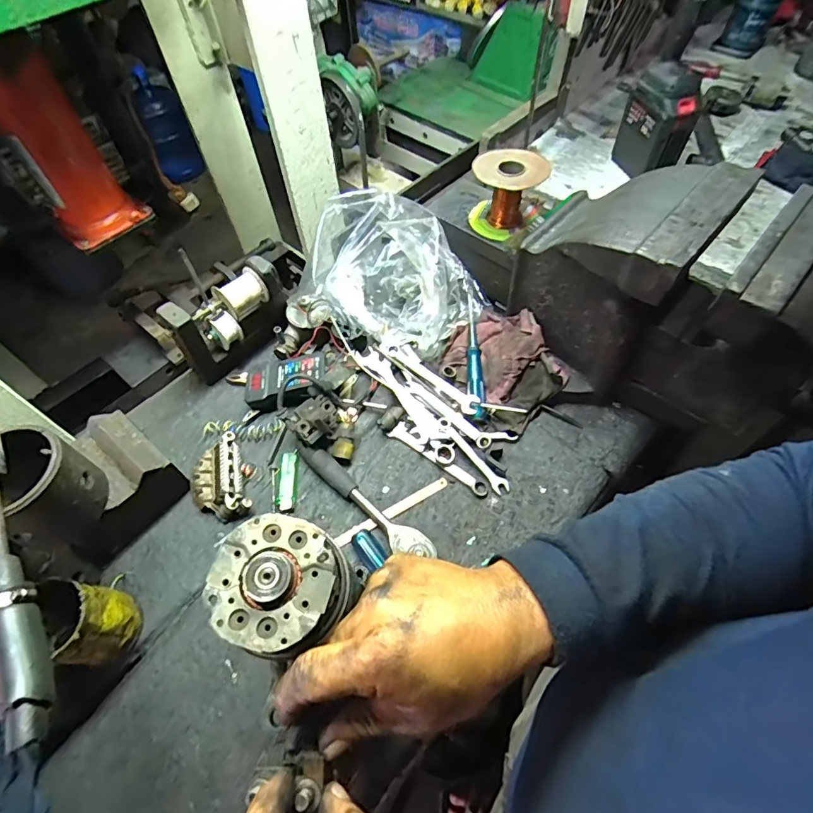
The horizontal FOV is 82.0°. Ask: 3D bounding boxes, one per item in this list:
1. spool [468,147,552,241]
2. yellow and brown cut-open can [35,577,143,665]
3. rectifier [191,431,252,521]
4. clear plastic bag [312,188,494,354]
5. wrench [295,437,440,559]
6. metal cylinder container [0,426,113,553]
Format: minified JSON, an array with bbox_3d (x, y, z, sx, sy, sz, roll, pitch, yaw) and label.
[{"bbox_3d":[0.135,-0.286,0.634,0.096,0.082,0.091,-1,57,2],"label":"spool"},{"bbox_3d":[-0.330,0.224,0.486,0.066,0.109,0.064,-1,57,2],"label":"yellow and brown cut-open can"},{"bbox_3d":[-0.246,0.093,0.606,0.068,0.030,0.109,-20,58,-10],"label":"rectifier"},{"bbox_3d":[-0.031,-0.191,0.715,0.202,0.131,0.266,-29,60,-15],"label":"clear plastic bag"},{"bbox_3d":[-0.061,0.115,0.595,0.226,0.028,0.033,36,65,23],"label":"wrench"},{"bbox_3d":[-0.335,0.071,0.418,0.088,0.078,0.087,23,61,16],"label":"metal cylinder container"}]

